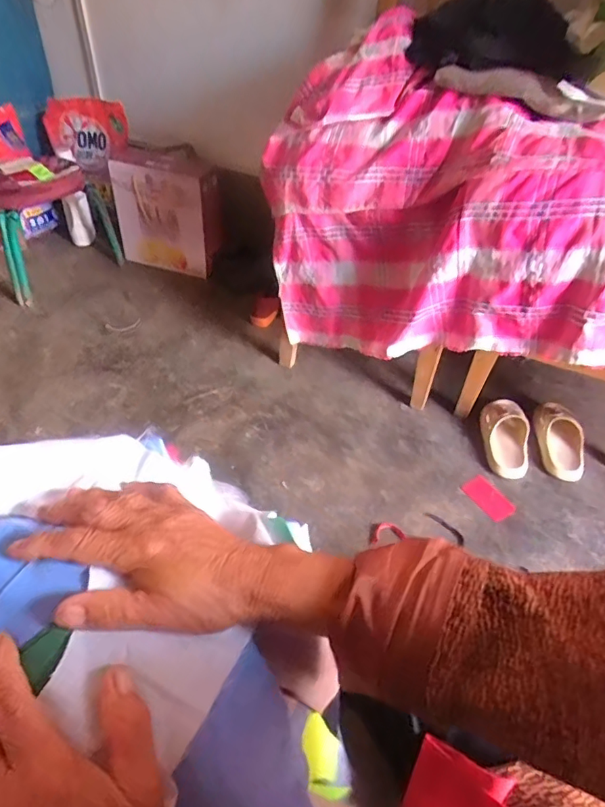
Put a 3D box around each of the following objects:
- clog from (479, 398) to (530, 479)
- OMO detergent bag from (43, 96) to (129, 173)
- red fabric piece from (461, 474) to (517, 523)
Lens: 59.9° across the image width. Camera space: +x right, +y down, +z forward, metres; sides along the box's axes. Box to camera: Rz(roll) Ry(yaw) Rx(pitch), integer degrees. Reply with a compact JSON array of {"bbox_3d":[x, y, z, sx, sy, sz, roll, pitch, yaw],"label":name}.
[{"bbox_3d":[0.460,0.073,1.183,0.097,0.060,0.209,9,44,5],"label":"clog"},{"bbox_3d":[-0.679,-0.835,1.630,0.265,0.197,0.063,5,28,4],"label":"OMO detergent bag"},{"bbox_3d":[0.378,0.190,1.060,0.065,0.008,0.108,-20,43,-21],"label":"red fabric piece"}]

